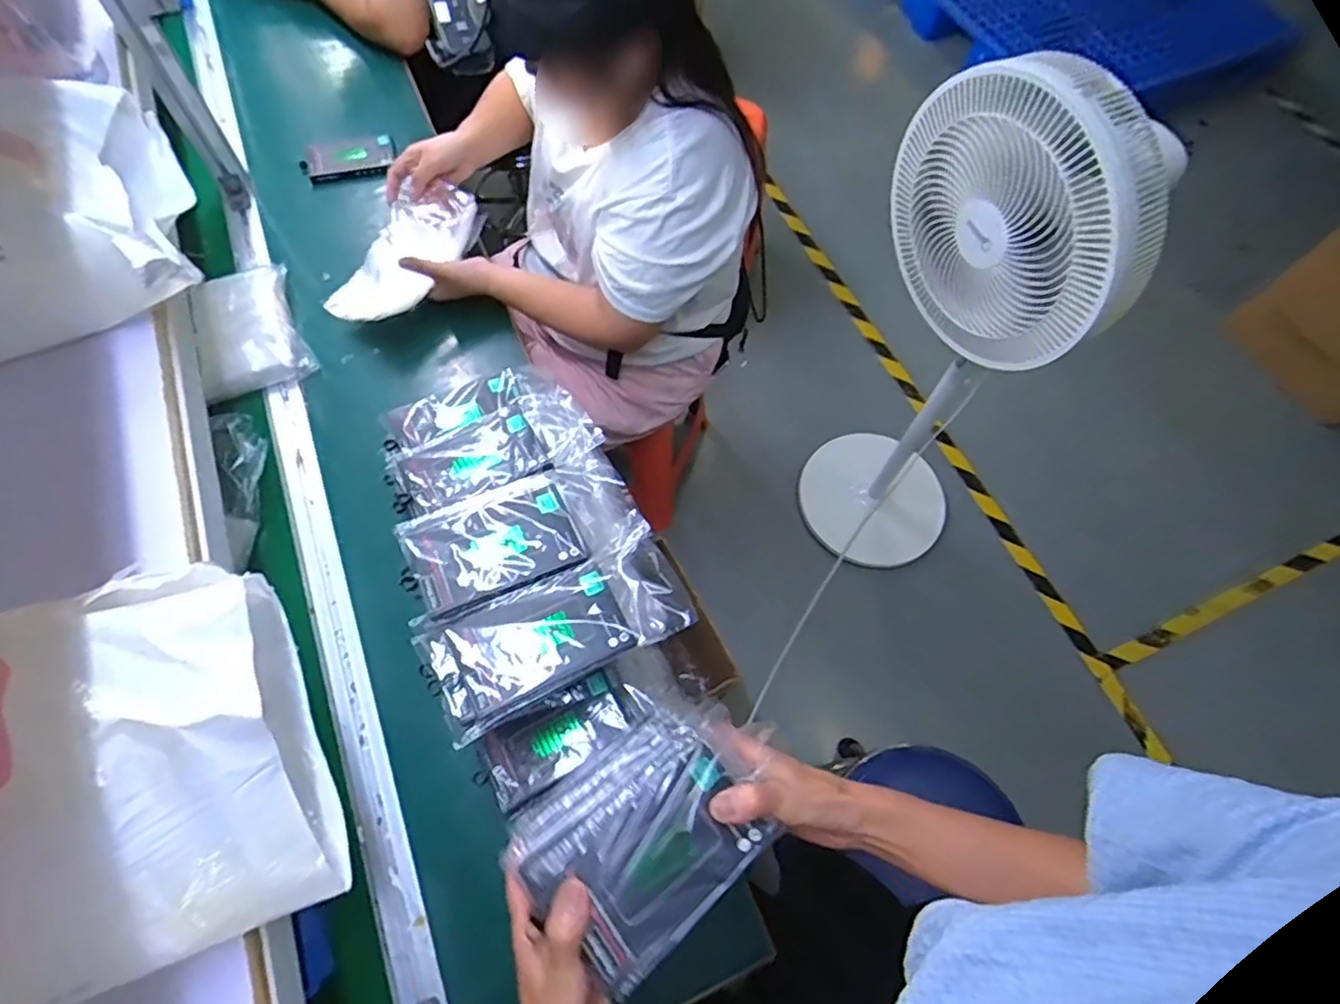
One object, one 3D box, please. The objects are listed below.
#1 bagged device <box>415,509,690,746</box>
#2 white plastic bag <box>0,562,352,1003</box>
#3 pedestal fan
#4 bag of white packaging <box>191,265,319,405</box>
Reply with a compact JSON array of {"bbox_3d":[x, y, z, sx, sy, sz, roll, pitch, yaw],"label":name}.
[{"bbox_3d":[-0.094,0.101,0.544,0.211,0.023,0.100,-25,69,-14],"label":"bagged device"},{"bbox_3d":[-0.309,0.161,0.420,0.133,0.139,0.231,-16,68,-11],"label":"white plastic bag"},{"bbox_3d":[0.531,-0.241,1.188,0.396,1.105,0.374,-29,70,-15],"label":"pedestal fan"},{"bbox_3d":[-0.578,-0.235,0.895,0.134,0.052,0.189,-24,69,-14],"label":"bag of white packaging"}]

